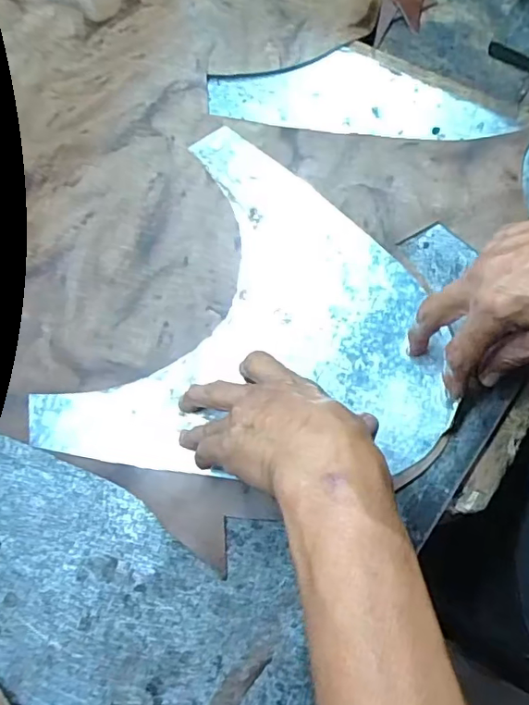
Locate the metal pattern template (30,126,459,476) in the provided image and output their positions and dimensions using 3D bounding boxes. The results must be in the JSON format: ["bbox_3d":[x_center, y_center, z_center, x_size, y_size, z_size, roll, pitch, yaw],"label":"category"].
[{"bbox_3d":[0.007,-0.010,0.422,0.273,0.006,0.290,26,77,12],"label":"metal pattern template"}]

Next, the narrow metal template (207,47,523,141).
[{"bbox_3d":[0.081,-0.232,0.483,0.256,0.006,0.088,8,75,9],"label":"narrow metal template"}]

